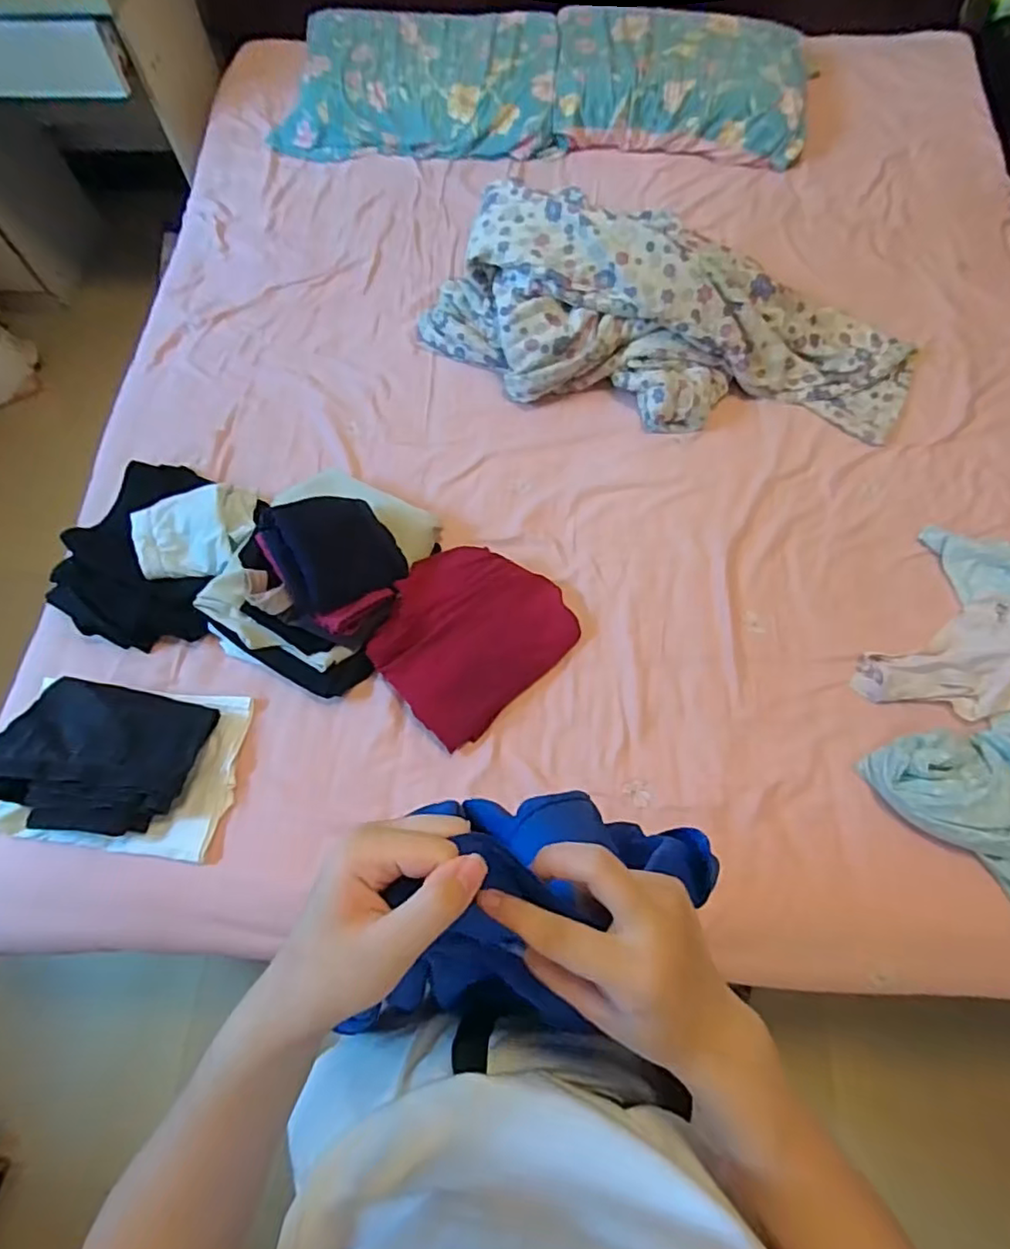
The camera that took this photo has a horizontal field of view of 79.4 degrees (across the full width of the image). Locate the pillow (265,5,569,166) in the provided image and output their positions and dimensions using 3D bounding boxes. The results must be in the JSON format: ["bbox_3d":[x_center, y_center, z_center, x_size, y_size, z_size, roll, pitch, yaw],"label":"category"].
[{"bbox_3d":[-0.190,-1.204,1.339,0.599,0.115,0.368,-1,69,3],"label":"pillow"}]

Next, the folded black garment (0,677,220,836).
[{"bbox_3d":[-0.543,0.173,0.805,0.232,0.083,0.194,12,68,7],"label":"folded black garment"}]

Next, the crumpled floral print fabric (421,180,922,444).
[{"bbox_3d":[0.277,-0.528,1.016,0.811,0.187,0.326,14,70,8],"label":"crumpled floral print fabric"}]

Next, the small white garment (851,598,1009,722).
[{"bbox_3d":[0.634,0.060,0.844,0.282,0.052,0.135,-23,69,-6],"label":"small white garment"}]

